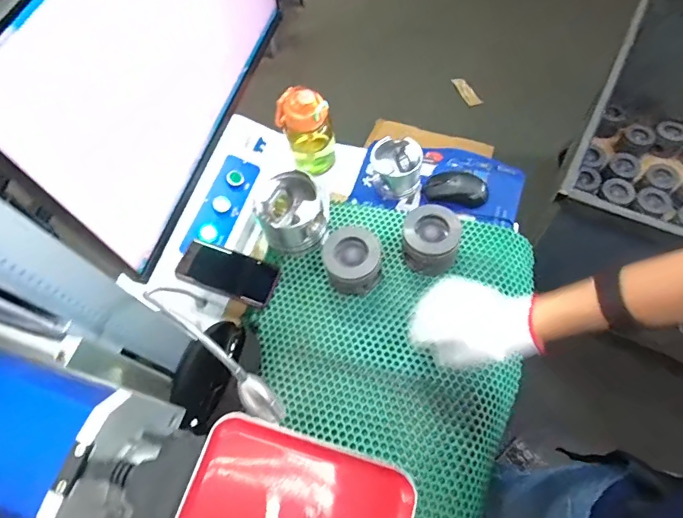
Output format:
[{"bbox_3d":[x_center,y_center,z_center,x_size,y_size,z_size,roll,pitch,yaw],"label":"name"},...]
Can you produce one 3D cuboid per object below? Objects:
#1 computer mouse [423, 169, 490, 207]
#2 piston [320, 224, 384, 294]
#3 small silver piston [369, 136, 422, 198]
[{"bbox_3d":[0.211,-0.129,0.792,0.111,0.032,0.053,9,64,11],"label":"computer mouse"},{"bbox_3d":[0.019,0.007,0.693,0.091,0.086,0.084,-3,63,5],"label":"piston"},{"bbox_3d":[0.101,-0.165,0.794,0.087,0.088,0.081,-21,63,-5],"label":"small silver piston"}]

